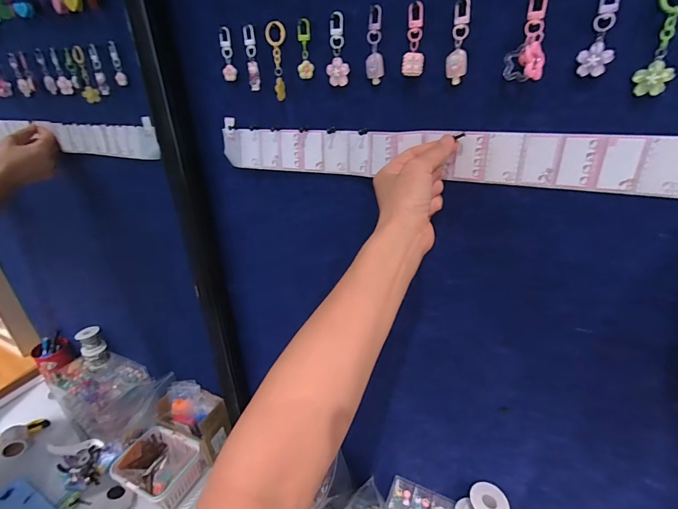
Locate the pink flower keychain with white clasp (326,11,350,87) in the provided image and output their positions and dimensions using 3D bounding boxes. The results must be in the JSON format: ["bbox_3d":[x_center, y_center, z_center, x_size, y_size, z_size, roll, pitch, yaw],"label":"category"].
[{"bbox_3d":[-0.001,-0.219,0.380,0.025,0.067,0.004,10,30,22],"label":"pink flower keychain with white clasp"}]

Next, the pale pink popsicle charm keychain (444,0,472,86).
[{"bbox_3d":[0.111,-0.196,0.327,0.021,0.067,0.007,9,29,19],"label":"pale pink popsicle charm keychain"}]

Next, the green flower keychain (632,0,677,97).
[{"bbox_3d":[0.247,-0.164,0.268,0.023,0.077,0.006,20,35,36],"label":"green flower keychain"}]

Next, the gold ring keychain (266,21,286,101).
[{"bbox_3d":[-0.072,-0.223,0.411,0.021,0.079,0.014,11,25,10],"label":"gold ring keychain"}]

